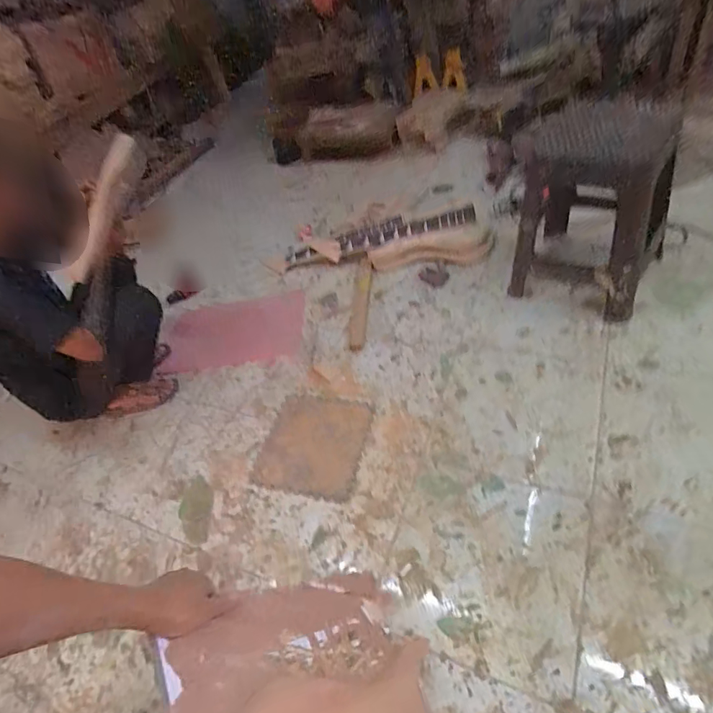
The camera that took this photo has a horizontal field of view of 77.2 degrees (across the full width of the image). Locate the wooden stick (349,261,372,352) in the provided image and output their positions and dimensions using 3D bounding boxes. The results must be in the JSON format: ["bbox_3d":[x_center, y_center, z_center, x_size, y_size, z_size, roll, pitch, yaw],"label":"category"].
[{"bbox_3d":[0.015,-0.193,1.611,0.067,0.043,0.417,5,56,3],"label":"wooden stick"}]

